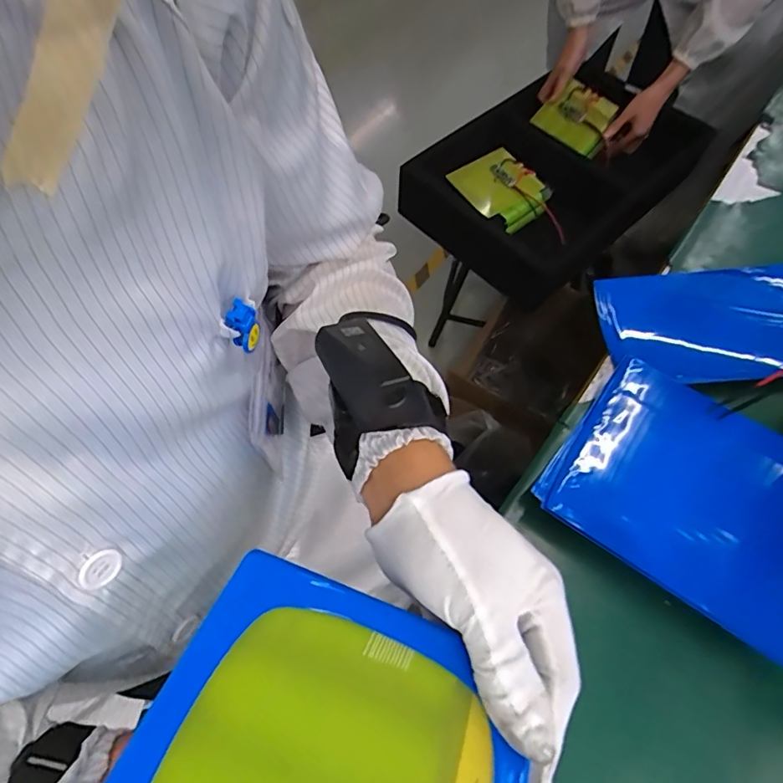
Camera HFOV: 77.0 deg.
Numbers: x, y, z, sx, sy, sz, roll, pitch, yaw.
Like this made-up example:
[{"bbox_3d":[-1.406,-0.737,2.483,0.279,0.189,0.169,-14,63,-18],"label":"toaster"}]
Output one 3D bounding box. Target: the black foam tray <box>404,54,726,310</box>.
[{"bbox_3d":[0.346,-0.466,1.029,0.627,0.136,0.386,-41,70,-20],"label":"black foam tray"}]

